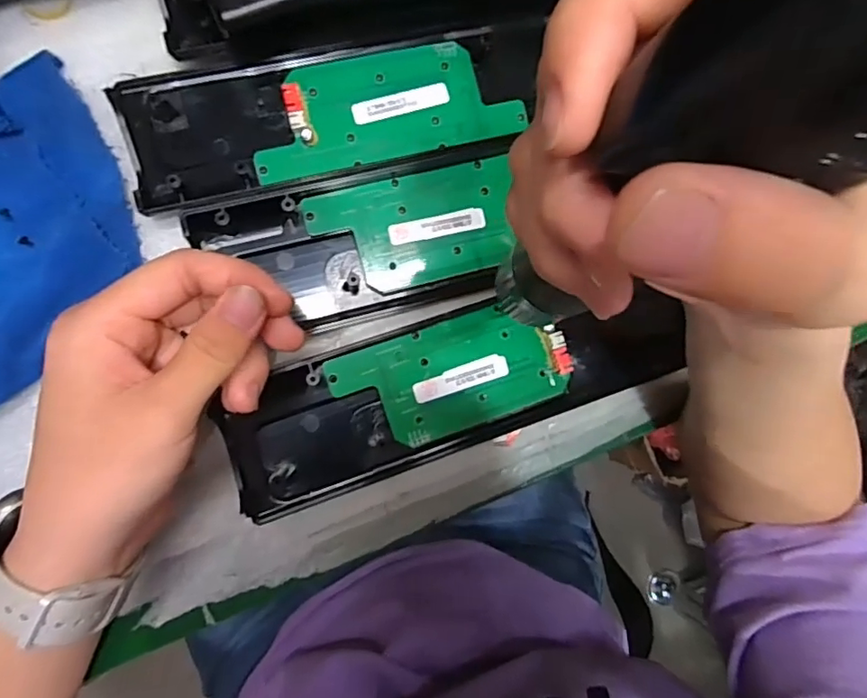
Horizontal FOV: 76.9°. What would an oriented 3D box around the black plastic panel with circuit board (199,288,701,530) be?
[{"bbox_3d":[0.012,0.018,0.276,0.228,0.023,0.064,-18,91,-8],"label":"black plastic panel with circuit board"}]

